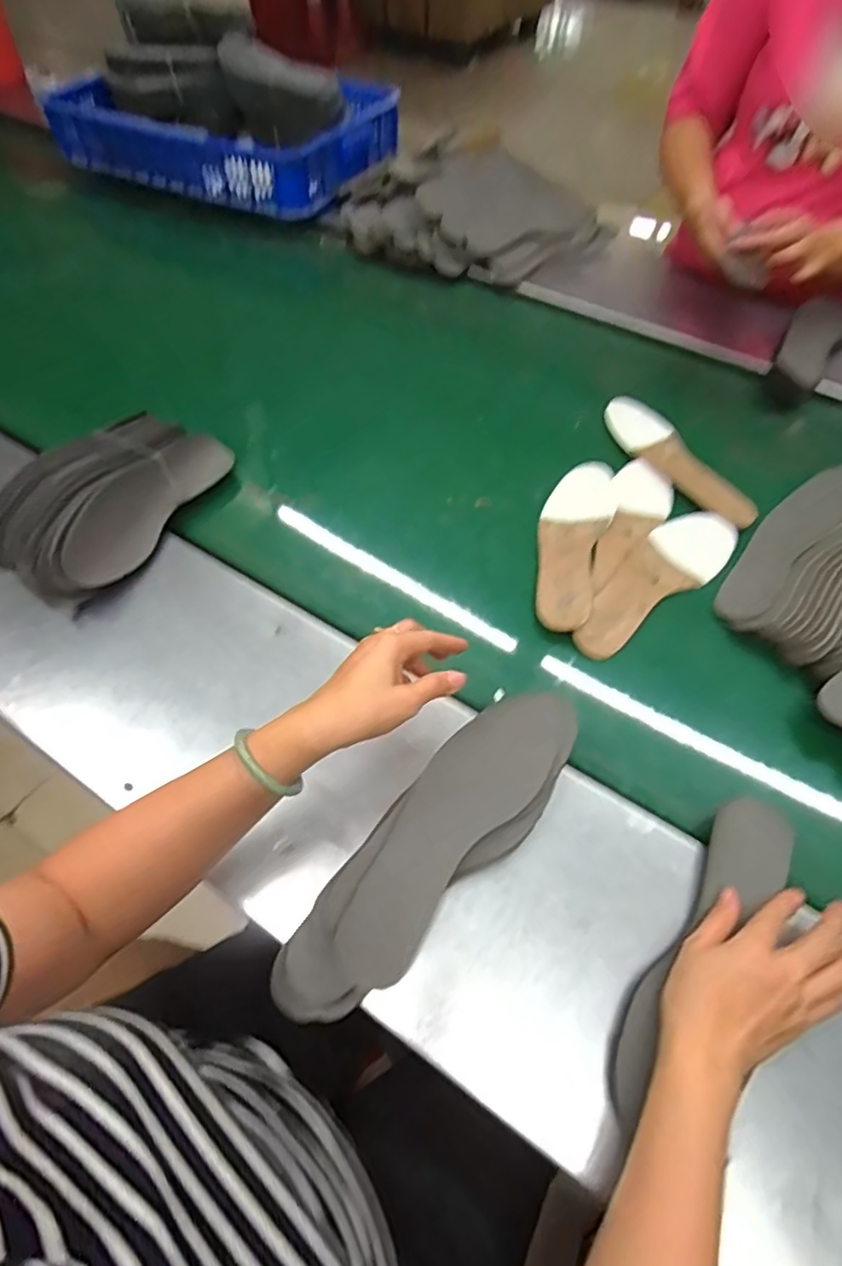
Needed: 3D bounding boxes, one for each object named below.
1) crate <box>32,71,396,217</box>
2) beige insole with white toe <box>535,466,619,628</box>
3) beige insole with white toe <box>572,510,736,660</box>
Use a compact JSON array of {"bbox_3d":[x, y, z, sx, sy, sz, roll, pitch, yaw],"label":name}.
[{"bbox_3d":[-0.416,-1.047,1.248,0.658,0.116,0.378,22,59,13],"label":"crate"},{"bbox_3d":[0.176,-0.112,0.702,0.077,0.010,0.264,17,57,10],"label":"beige insole with white toe"},{"bbox_3d":[0.262,-0.058,0.672,0.254,0.019,0.079,-39,65,-24],"label":"beige insole with white toe"}]

